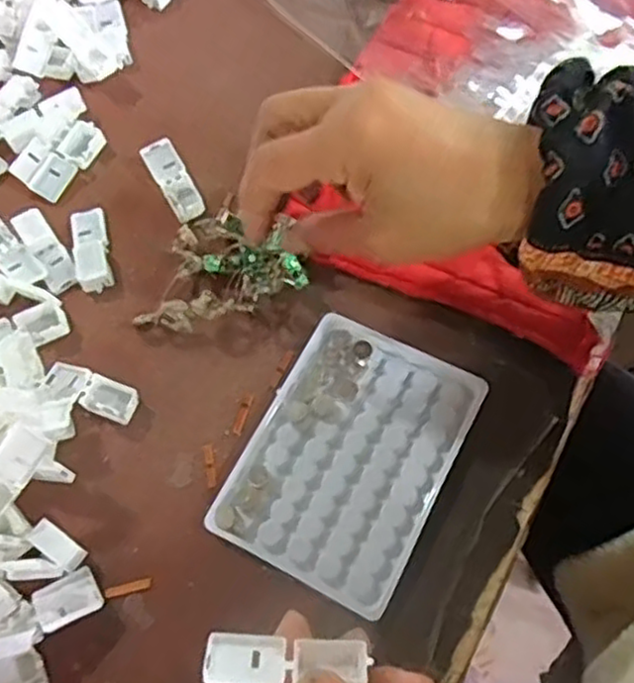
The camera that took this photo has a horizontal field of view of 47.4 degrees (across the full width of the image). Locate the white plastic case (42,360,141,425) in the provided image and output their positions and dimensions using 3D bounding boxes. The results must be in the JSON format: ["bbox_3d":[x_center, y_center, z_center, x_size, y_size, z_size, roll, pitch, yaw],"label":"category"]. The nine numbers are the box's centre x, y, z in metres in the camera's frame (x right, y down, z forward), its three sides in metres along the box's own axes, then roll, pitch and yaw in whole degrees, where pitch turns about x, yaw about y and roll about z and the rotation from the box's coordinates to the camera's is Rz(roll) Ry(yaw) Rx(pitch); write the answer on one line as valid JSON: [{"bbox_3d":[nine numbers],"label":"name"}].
[{"bbox_3d":[-0.120,0.026,0.383,0.054,0.011,0.019,21,68,12],"label":"white plastic case"}]

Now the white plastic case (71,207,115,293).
[{"bbox_3d":[-0.132,-0.055,0.421,0.019,0.010,0.054,-14,65,-3],"label":"white plastic case"}]

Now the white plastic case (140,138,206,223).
[{"bbox_3d":[-0.086,-0.097,0.438,0.020,0.009,0.059,-30,67,-10],"label":"white plastic case"}]

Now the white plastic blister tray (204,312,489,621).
[{"bbox_3d":[0.016,0.055,0.360,0.095,0.010,0.128,25,69,14],"label":"white plastic blister tray"}]

